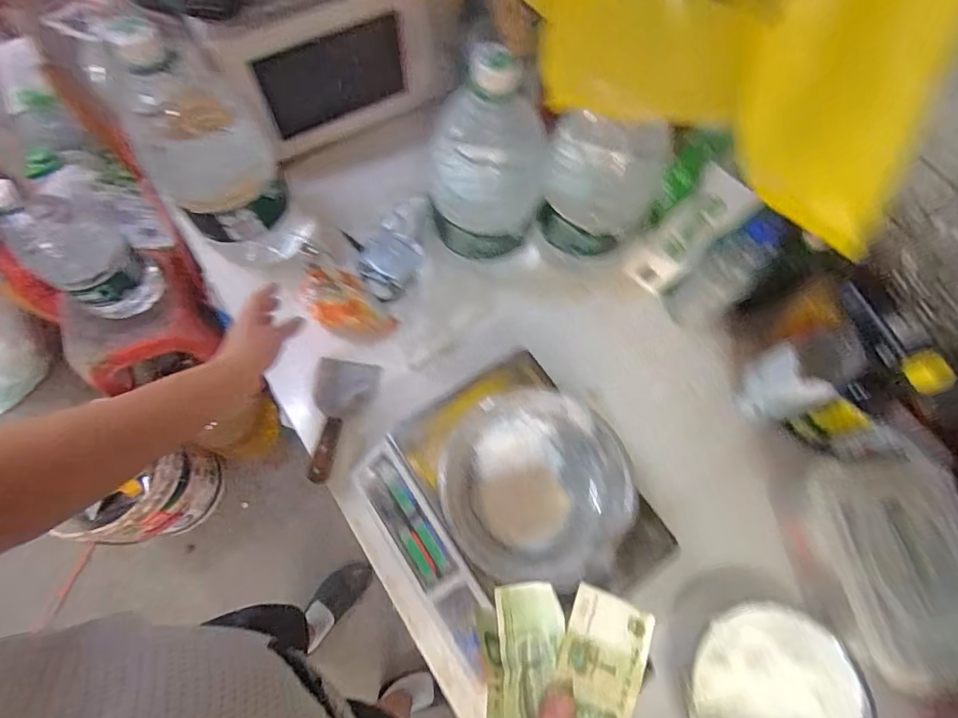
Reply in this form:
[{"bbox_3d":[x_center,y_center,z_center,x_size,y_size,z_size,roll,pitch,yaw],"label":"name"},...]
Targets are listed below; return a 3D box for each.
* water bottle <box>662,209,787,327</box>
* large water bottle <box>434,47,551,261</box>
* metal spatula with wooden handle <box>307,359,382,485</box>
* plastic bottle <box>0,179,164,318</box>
[{"bbox_3d":[0.361,-0.124,0.715,0.065,0.219,0.081,-27,72,-11],"label":"water bottle"},{"bbox_3d":[0.017,-0.267,0.694,0.177,0.340,0.138,2,69,0],"label":"large water bottle"},{"bbox_3d":[-0.217,0.092,0.738,0.096,0.015,0.192,6,69,1],"label":"metal spatula with wooden handle"},{"bbox_3d":[-0.834,-0.225,0.995,0.153,0.374,0.178,36,72,12],"label":"plastic bottle"}]

